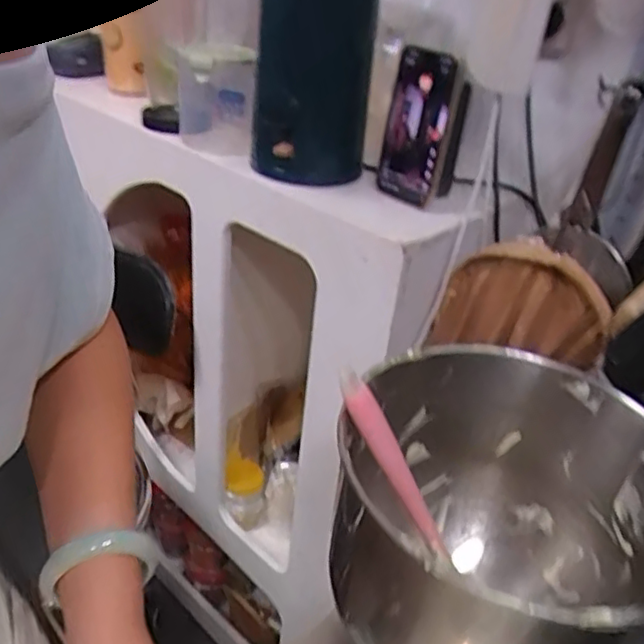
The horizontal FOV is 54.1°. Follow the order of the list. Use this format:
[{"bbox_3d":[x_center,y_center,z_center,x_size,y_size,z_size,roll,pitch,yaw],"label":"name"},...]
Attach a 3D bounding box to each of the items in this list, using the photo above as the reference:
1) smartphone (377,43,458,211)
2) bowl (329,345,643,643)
[{"bbox_3d":[0.098,-0.208,0.681,0.008,0.154,0.080,-14,36,-38],"label":"smartphone"},{"bbox_3d":[0.116,0.138,0.436,0.223,0.155,0.214,4,32,-3],"label":"bowl"}]

